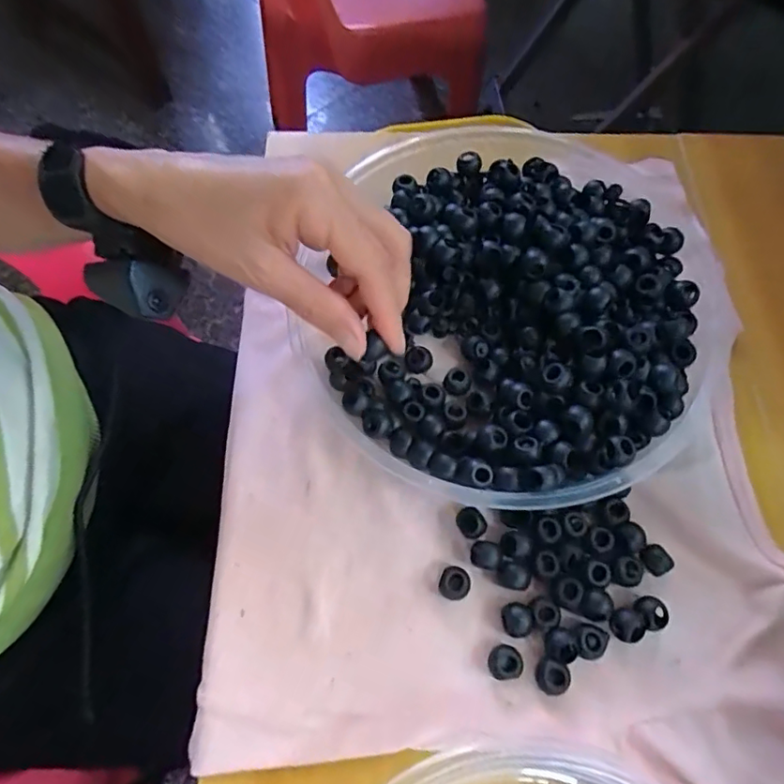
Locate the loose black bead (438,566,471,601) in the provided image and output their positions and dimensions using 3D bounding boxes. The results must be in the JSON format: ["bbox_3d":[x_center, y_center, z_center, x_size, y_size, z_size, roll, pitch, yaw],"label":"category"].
[{"bbox_3d":[0.031,0.094,0.267,0.014,0.012,0.015,0,68,-1],"label":"loose black bead"}]

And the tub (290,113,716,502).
[{"bbox_3d":[0.067,-0.054,0.309,0.212,0.043,0.231,0,68,-1],"label":"tub"}]

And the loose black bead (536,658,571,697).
[{"bbox_3d":[0.074,0.131,0.251,0.015,0.009,0.015,0,68,-1],"label":"loose black bead"}]

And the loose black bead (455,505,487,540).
[{"bbox_3d":[0.040,0.067,0.278,0.014,0.012,0.015,0,68,-1],"label":"loose black bead"}]

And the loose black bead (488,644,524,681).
[{"bbox_3d":[0.052,0.126,0.254,0.015,0.008,0.015,0,68,-1],"label":"loose black bead"}]

